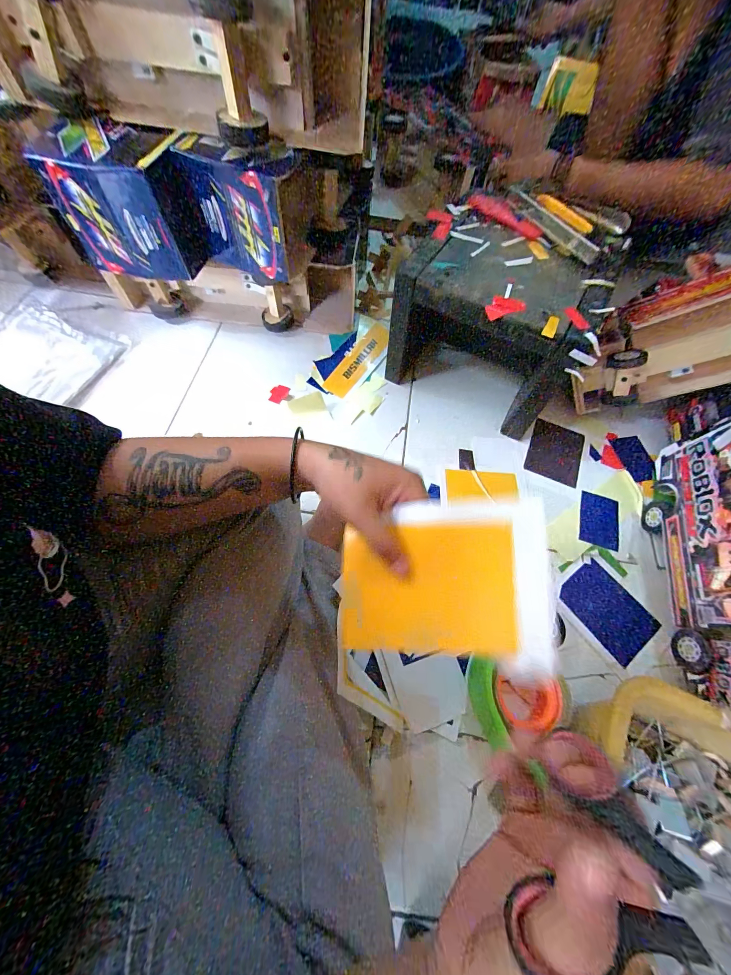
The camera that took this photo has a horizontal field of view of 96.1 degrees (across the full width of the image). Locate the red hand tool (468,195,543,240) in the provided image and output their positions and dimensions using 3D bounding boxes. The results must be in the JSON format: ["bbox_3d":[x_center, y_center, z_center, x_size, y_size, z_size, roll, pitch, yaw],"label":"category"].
[{"bbox_3d":[0.215,-0.421,0.510,0.128,0.019,0.027,40,68,14],"label":"red hand tool"}]

